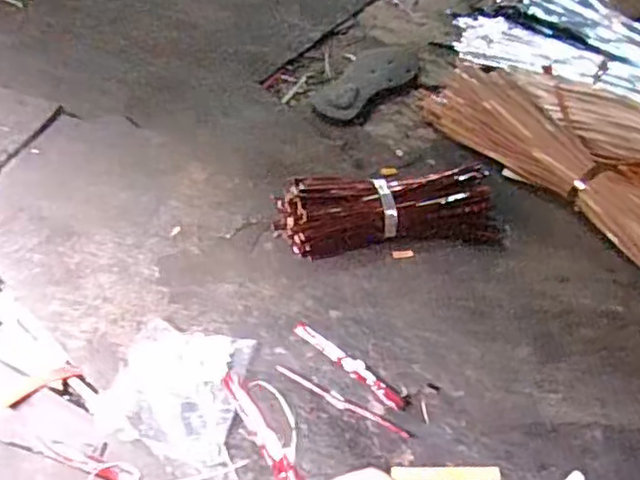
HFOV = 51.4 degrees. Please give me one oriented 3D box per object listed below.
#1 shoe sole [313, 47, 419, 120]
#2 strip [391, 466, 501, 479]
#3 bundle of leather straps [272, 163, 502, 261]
[{"bbox_3d":[0.077,-0.251,1.042,0.089,0.015,0.239,31,53,19],"label":"shoe sole"},{"bbox_3d":[0.119,0.215,0.612,0.096,0.005,0.015,2,49,-5],"label":"strip"},{"bbox_3d":[0.080,-0.030,0.794,0.260,0.066,0.080,0,49,-6],"label":"bundle of leather straps"}]

